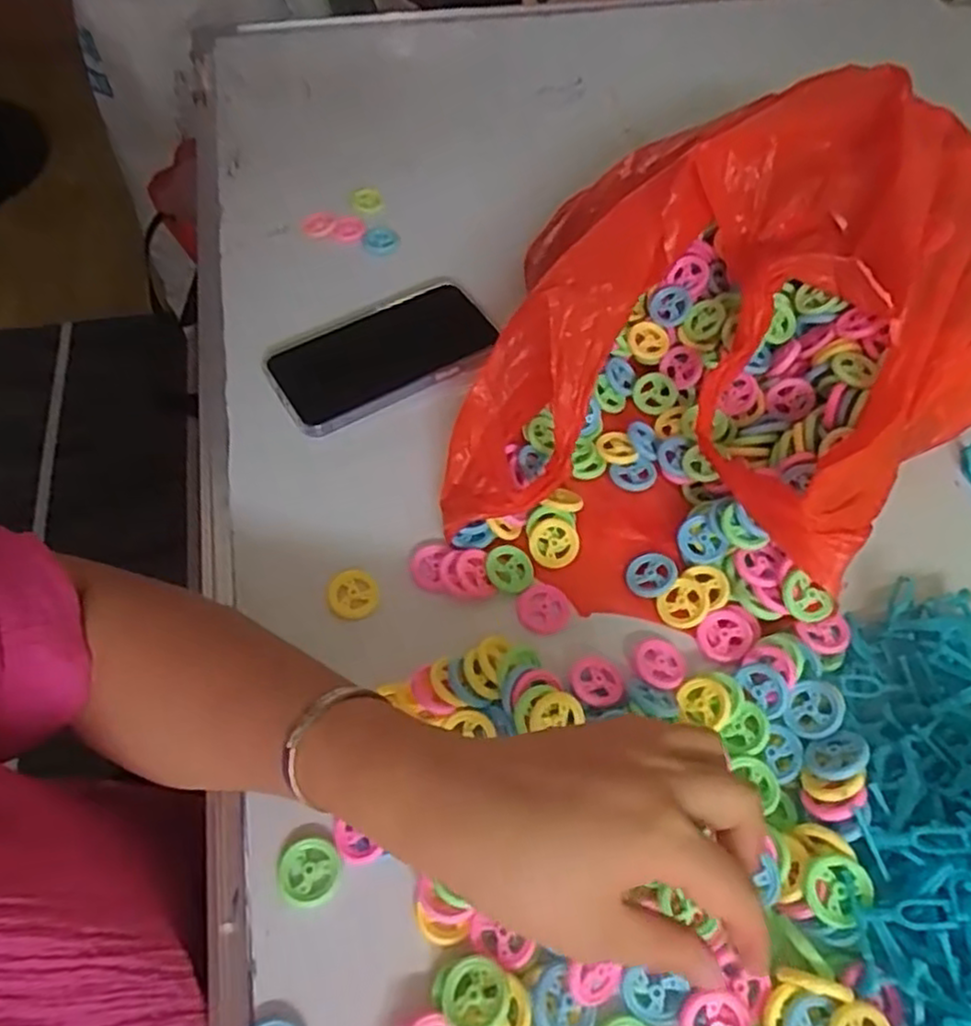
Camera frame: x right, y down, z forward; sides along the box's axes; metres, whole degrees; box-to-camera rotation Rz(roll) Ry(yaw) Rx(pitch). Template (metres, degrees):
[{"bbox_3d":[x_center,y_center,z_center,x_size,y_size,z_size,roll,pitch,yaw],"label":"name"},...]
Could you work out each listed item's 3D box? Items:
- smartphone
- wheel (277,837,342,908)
[{"bbox_3d":[-0.076,-0.117,0.521,0.154,0.014,0.090,-27,70,-9],"label":"smartphone"},{"bbox_3d":[-0.084,0.170,0.343,0.029,0.007,0.028,2,56,-3],"label":"wheel"}]

